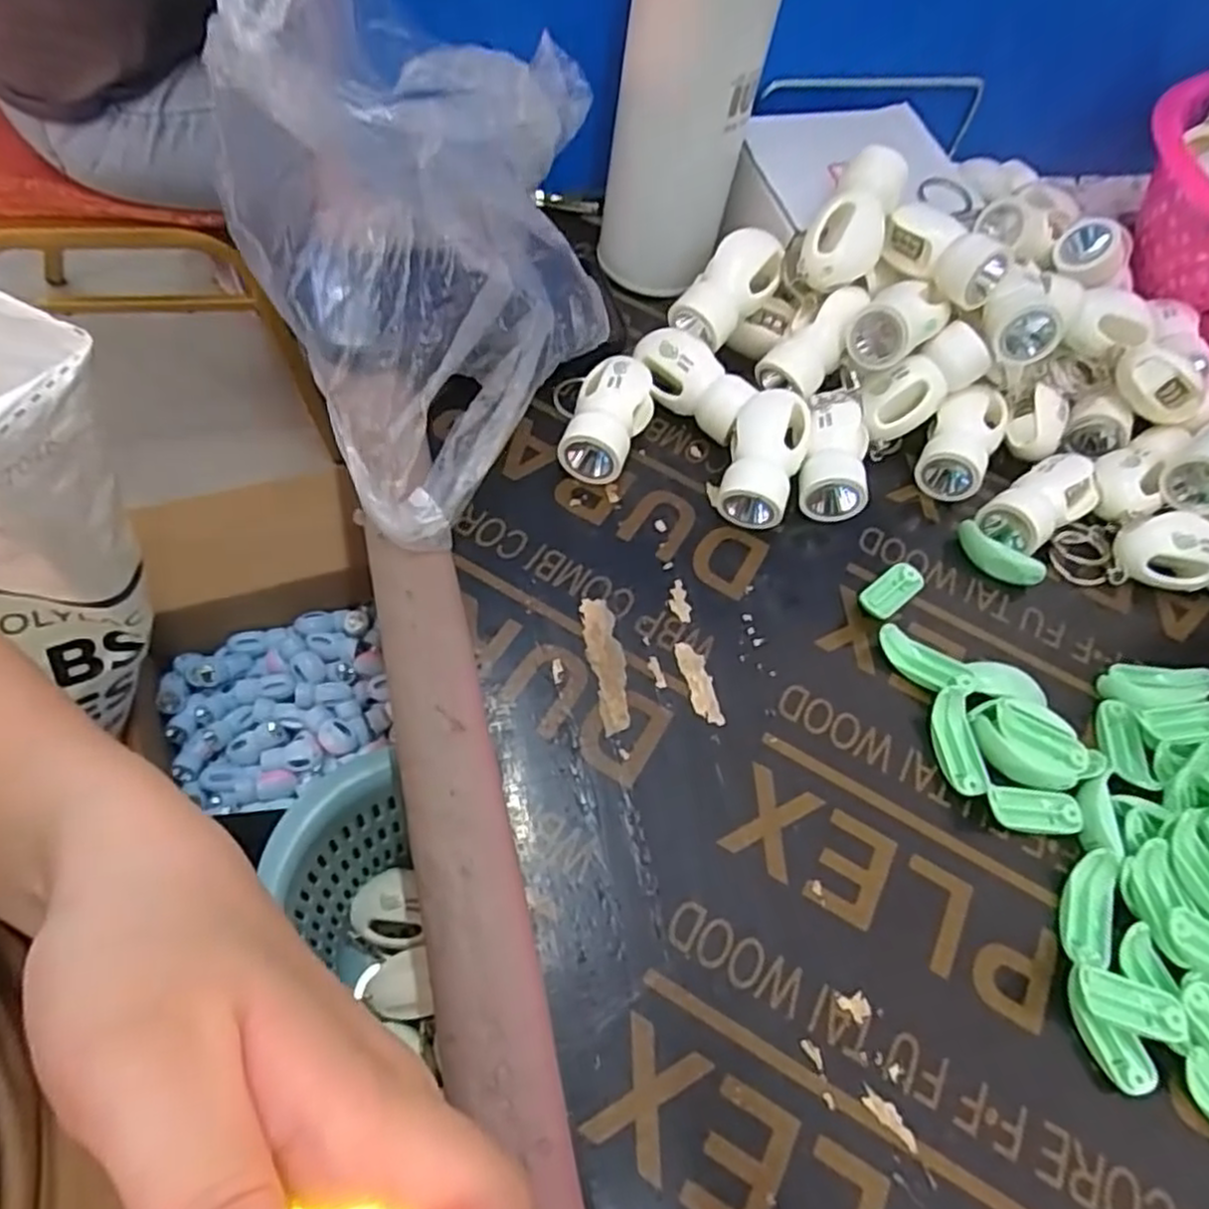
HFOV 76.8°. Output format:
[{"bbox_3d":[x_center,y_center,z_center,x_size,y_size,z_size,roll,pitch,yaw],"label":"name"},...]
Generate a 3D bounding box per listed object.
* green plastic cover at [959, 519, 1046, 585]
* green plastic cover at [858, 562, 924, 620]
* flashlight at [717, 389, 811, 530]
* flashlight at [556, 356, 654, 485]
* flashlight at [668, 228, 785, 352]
[{"bbox_3d":[0.182,-0.022,0.352,0.041,0.010,0.014,37,61,14],"label":"green plastic cover"},{"bbox_3d":[0.128,-0.007,0.338,0.035,0.006,0.015,-33,68,-24],"label":"green plastic cover"},{"bbox_3d":[0.074,-0.068,0.347,0.033,0.025,0.063,15,73,8],"label":"flashlight"},{"bbox_3d":[0.002,-0.086,0.356,0.032,0.031,0.056,17,58,3],"label":"flashlight"},{"bbox_3d":[0.061,-0.154,0.374,0.029,0.023,0.062,40,82,21],"label":"flashlight"}]

